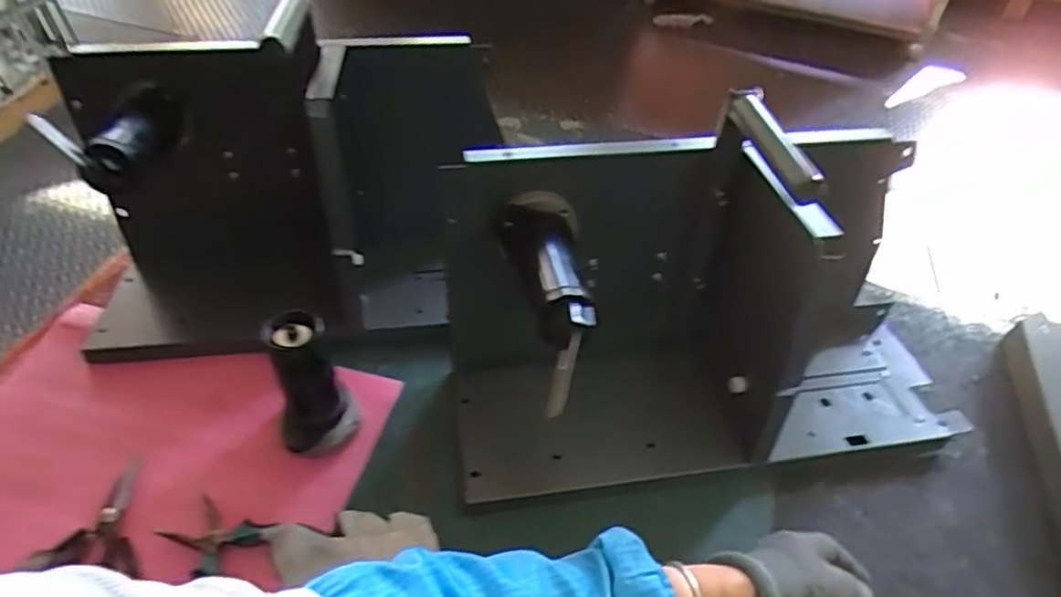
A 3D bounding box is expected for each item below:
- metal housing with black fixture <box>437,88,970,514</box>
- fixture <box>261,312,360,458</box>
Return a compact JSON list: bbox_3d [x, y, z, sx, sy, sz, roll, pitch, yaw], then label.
[{"bbox_3d":[0.166,0.019,0.620,0.522,0.234,0.216,-5,49,-9],"label":"metal housing with black fixture"},{"bbox_3d":[-0.198,0.082,0.602,0.065,0.132,0.071,-10,50,-13],"label":"fixture"}]

